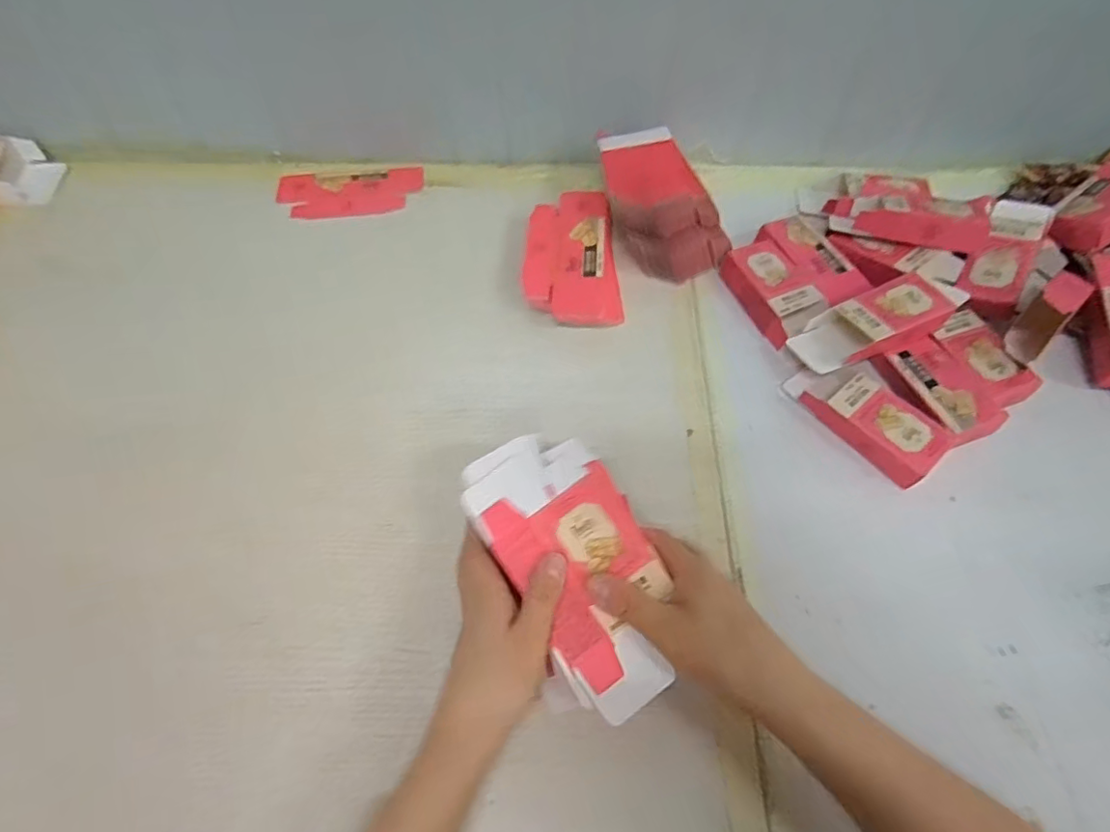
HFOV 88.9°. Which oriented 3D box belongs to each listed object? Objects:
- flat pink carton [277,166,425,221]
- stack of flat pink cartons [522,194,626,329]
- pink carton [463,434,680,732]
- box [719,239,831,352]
[{"bbox_3d":[-0.236,-0.257,0.654,0.163,0.004,0.071,-5,60,-3],"label":"flat pink carton"},{"bbox_3d":[0.015,-0.156,0.568,0.091,0.035,0.158,-5,60,-3],"label":"stack of flat pink cartons"},{"bbox_3d":[0.015,0.092,0.358,0.093,0.017,0.174,-23,71,-13],"label":"pink carton"},{"bbox_3d":[0.214,-0.123,0.552,0.060,0.033,0.111,-21,62,-12],"label":"box"}]

